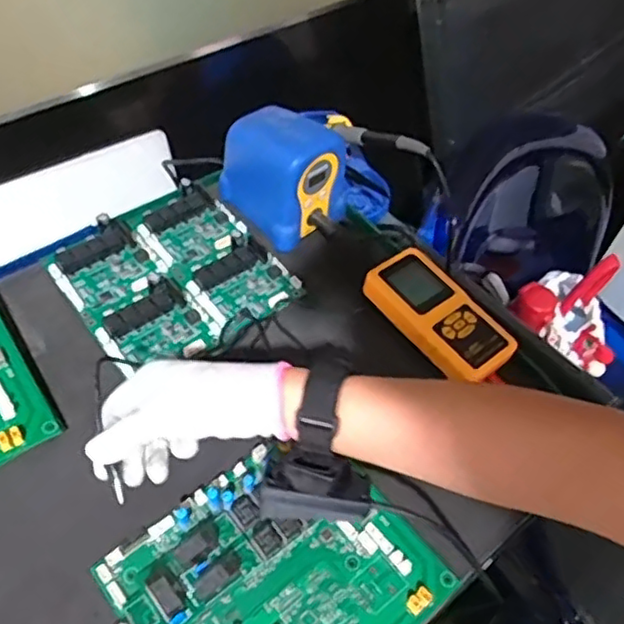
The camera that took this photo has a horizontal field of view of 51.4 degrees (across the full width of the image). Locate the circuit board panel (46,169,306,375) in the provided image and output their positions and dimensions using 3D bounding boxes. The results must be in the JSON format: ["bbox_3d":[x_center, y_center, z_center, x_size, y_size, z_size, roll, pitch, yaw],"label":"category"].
[{"bbox_3d":[-0.133,-0.044,0.629,0.196,0.023,0.187,-32,62,-25],"label":"circuit board panel"}]

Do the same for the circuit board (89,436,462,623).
[{"bbox_3d":[-0.025,0.183,0.456,0.195,0.028,0.171,-32,63,-25],"label":"circuit board"}]

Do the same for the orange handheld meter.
[{"bbox_3d":[0.120,0.002,0.606,0.072,0.025,0.144,-33,63,-25],"label":"orange handheld meter"}]

